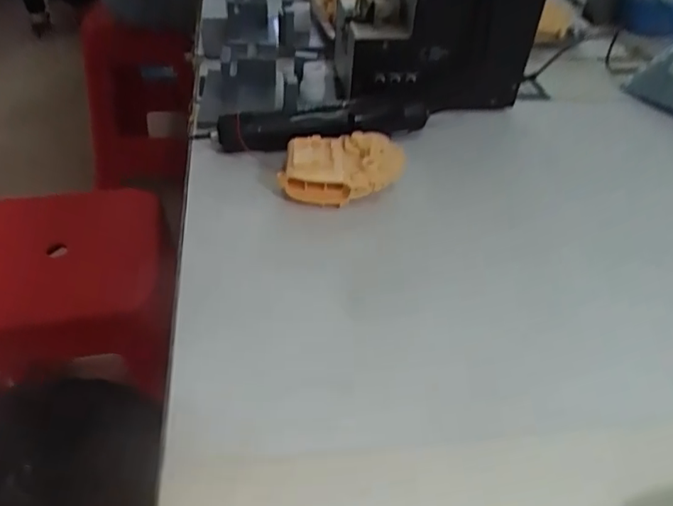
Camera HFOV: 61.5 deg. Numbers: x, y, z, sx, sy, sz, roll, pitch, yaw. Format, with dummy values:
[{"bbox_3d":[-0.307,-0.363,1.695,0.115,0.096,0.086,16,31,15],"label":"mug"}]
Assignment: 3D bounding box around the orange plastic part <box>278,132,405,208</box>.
[{"bbox_3d":[0.005,-0.069,0.485,0.103,0.035,0.067,7,42,2],"label":"orange plastic part"}]

